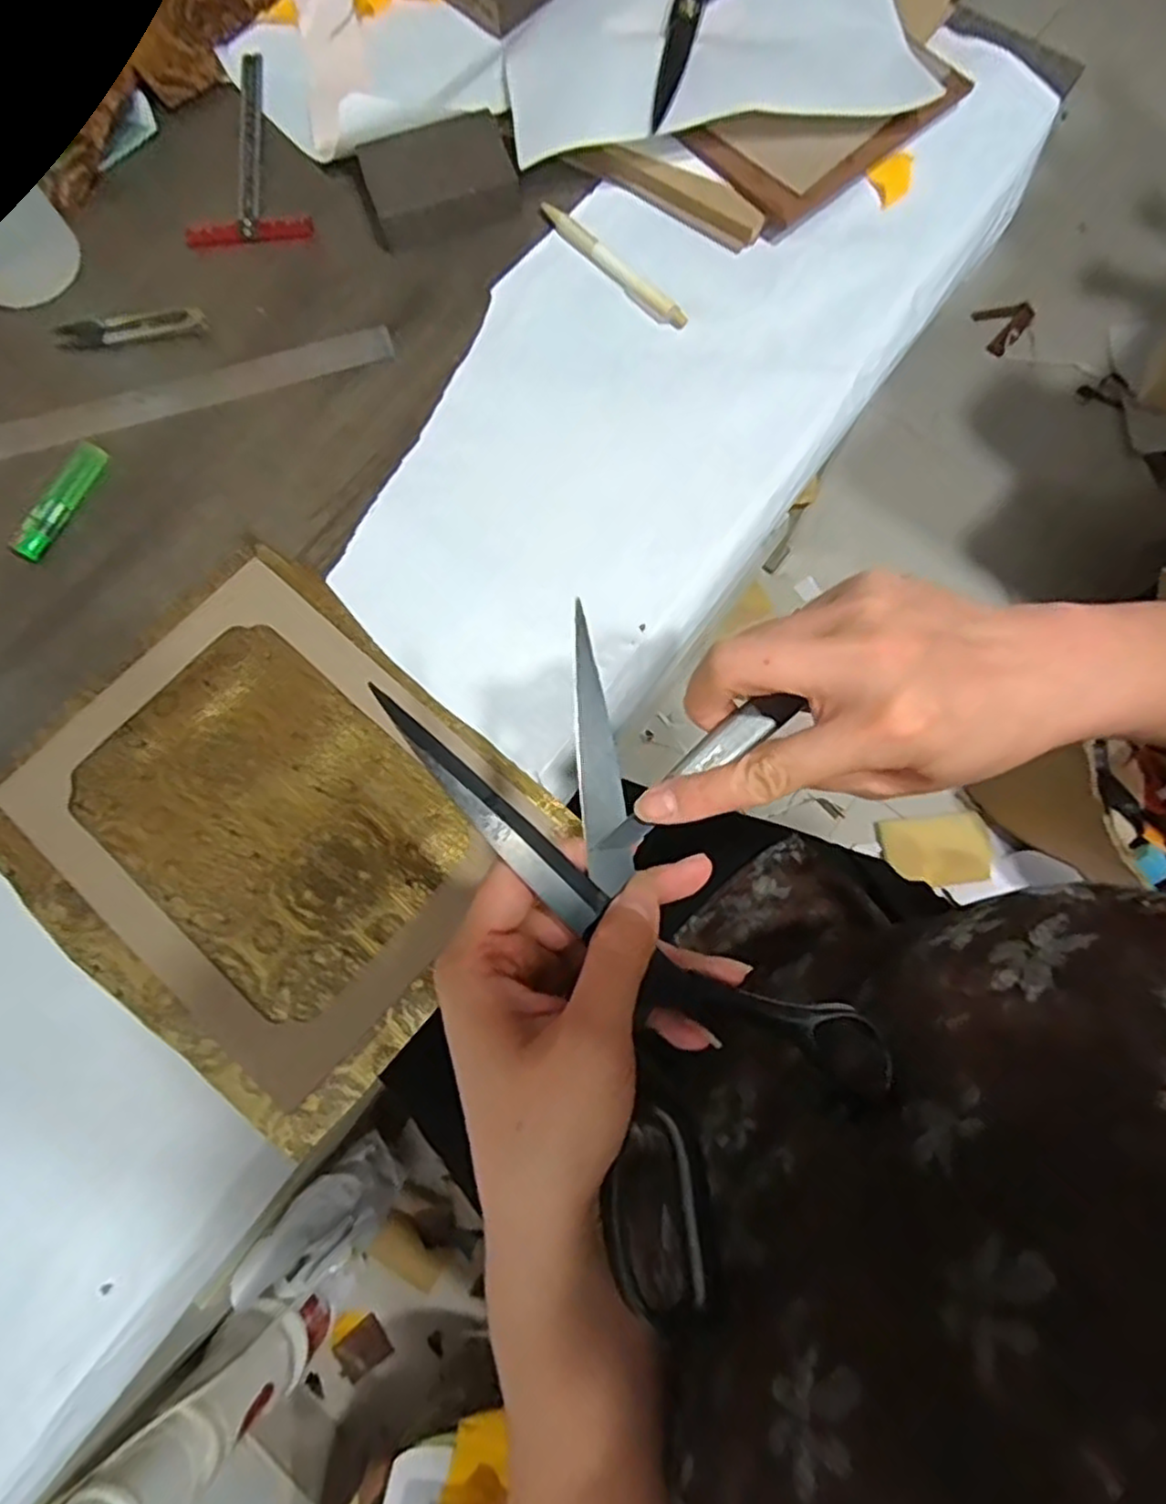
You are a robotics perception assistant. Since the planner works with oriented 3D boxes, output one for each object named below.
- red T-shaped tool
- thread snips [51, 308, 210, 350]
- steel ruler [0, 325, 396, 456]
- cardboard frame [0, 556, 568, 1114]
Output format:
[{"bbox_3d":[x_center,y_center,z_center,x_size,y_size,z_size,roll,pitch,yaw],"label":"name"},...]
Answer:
[{"bbox_3d":[-0.244,-0.436,0.527,0.085,0.008,0.164,-8,76,-2],"label":"red T-shaped tool"},{"bbox_3d":[-0.305,-0.288,0.492,0.102,0.008,0.022,-6,76,-2],"label":"thread snips"},{"bbox_3d":[-0.284,-0.229,0.482,0.322,0.006,0.033,-16,67,-3],"label":"steel ruler"},{"bbox_3d":[-0.176,0.033,0.413,0.251,0.004,0.203,41,80,9],"label":"cardboard frame"}]

